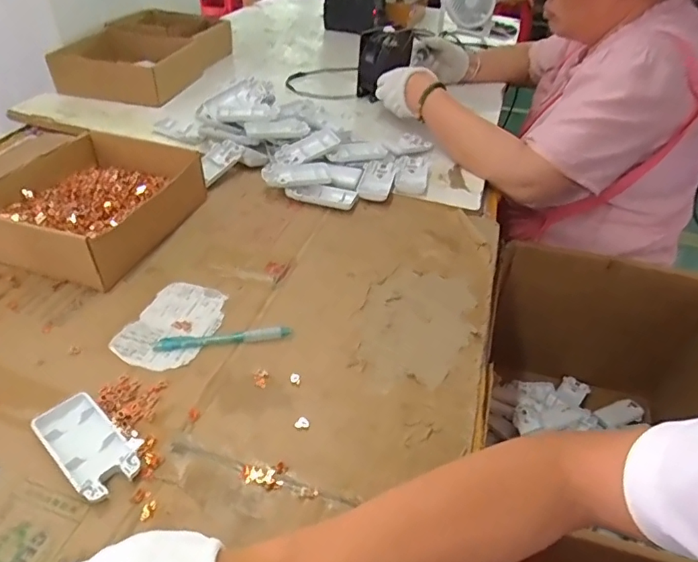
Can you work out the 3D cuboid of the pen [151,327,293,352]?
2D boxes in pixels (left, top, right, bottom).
[{"bbox_3d":[-0.124,0.056,0.498,0.131,0.010,0.015,-3,42,-10],"label":"pen"}]

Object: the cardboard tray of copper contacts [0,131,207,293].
[{"bbox_3d":[-0.306,-0.098,0.618,0.188,0.065,0.229,17,42,12],"label":"cardboard tray of copper contacts"}]

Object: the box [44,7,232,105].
[{"bbox_3d":[-0.412,-0.461,1.020,0.232,0.075,0.389,11,41,5],"label":"box"}]

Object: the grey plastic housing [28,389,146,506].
[{"bbox_3d":[-0.204,0.129,0.399,0.092,0.015,0.051,33,48,28],"label":"grey plastic housing"}]

